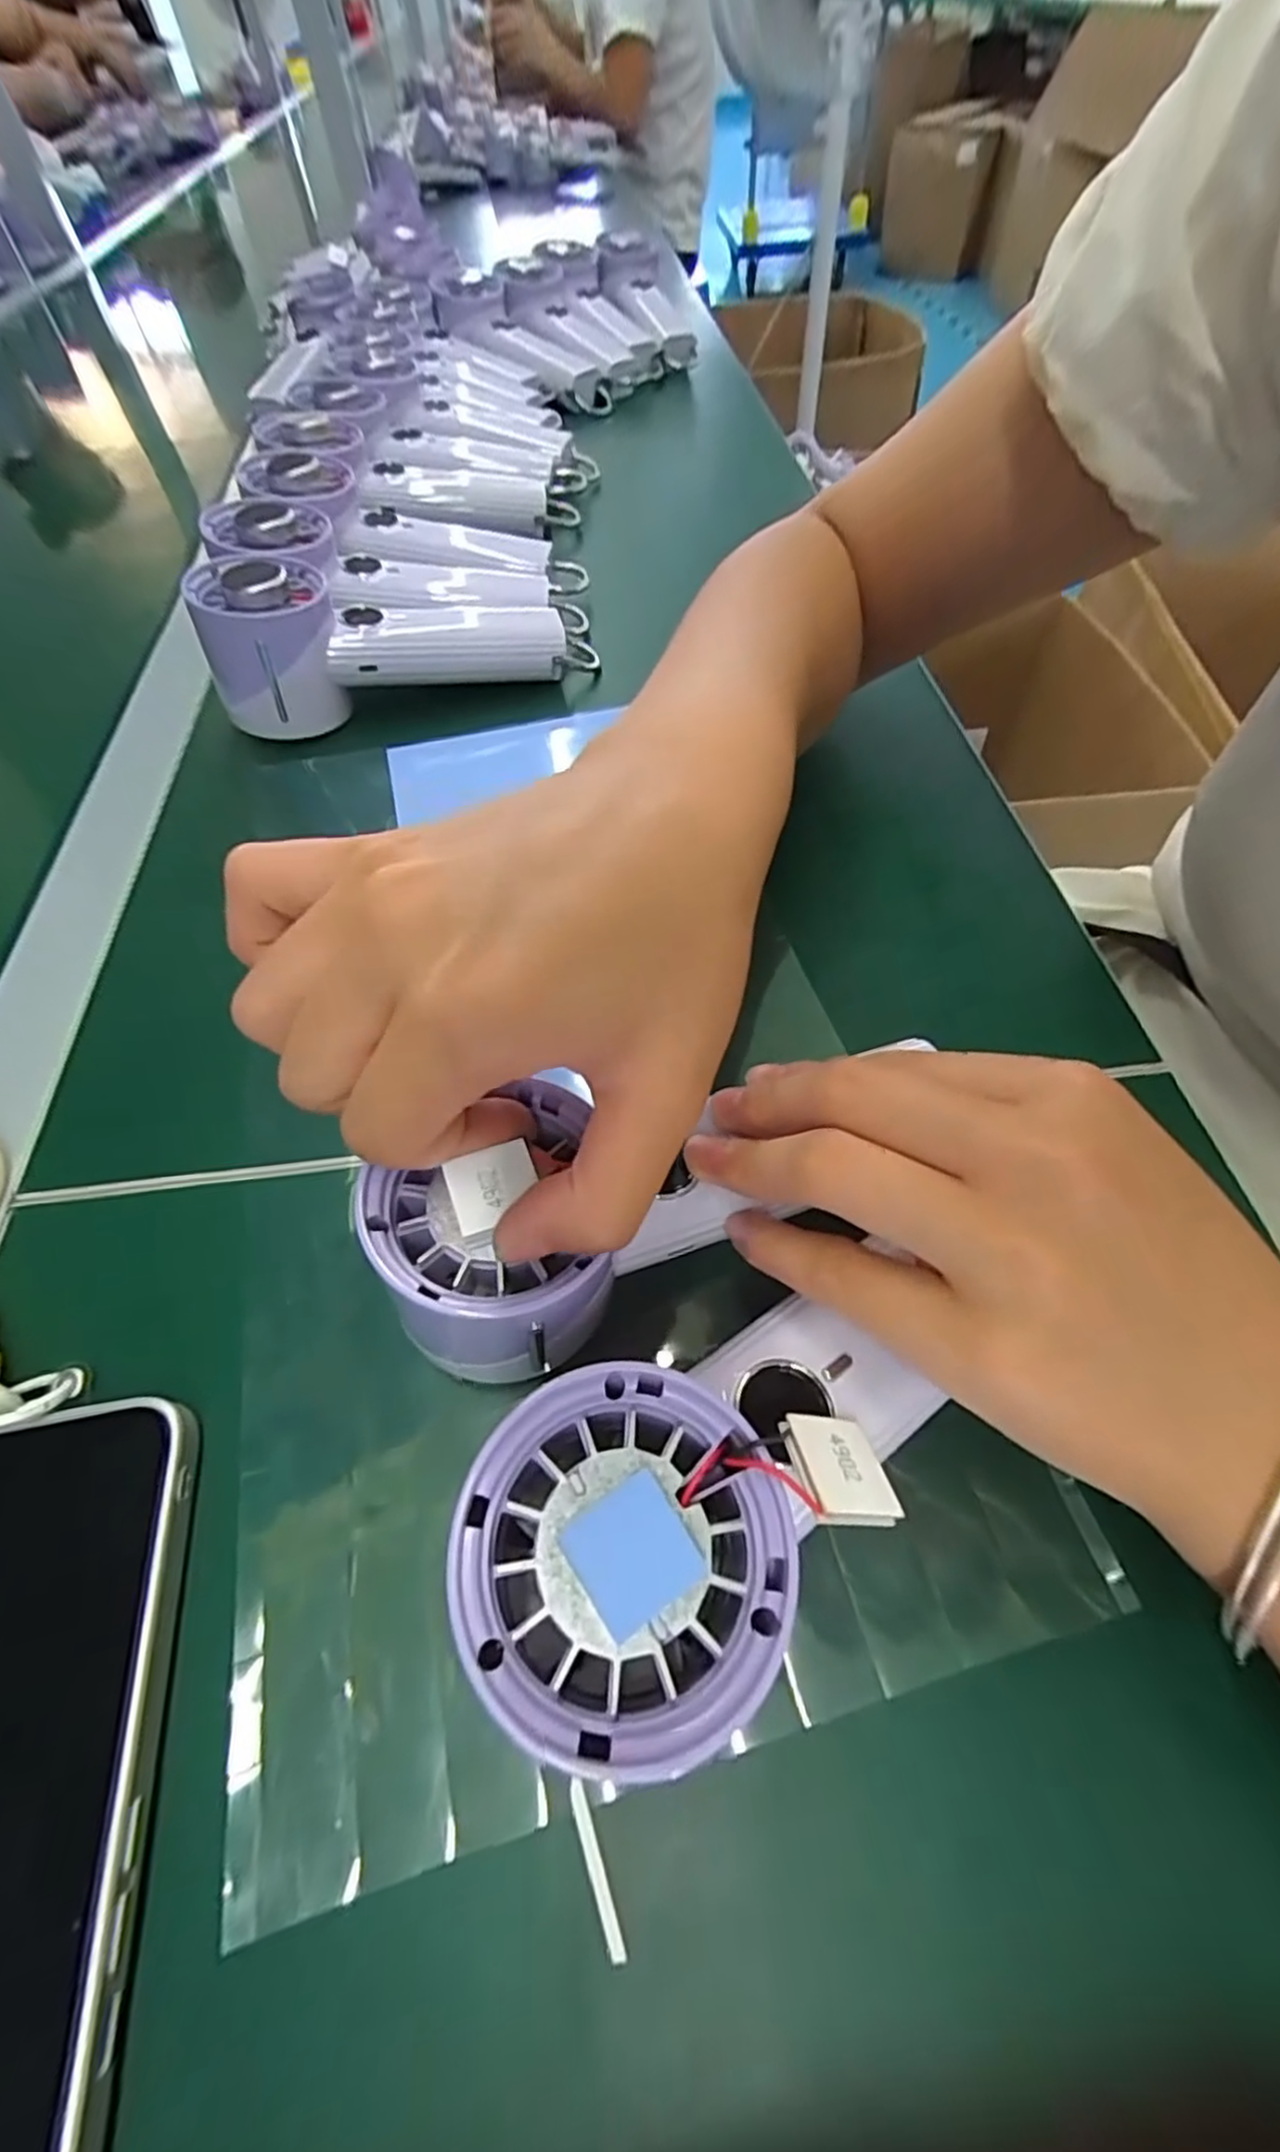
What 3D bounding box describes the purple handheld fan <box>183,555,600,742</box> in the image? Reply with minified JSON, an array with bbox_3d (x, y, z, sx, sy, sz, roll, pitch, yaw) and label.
[{"bbox_3d":[-0.118,-0.224,0.361,0.186,0.065,0.057,-18,58,-8],"label":"purple handheld fan"}]

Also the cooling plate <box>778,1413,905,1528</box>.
[{"bbox_3d":[0.041,0.081,0.150,0.021,0.004,0.023,10,31,-19],"label":"cooling plate"}]

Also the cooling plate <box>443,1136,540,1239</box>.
[{"bbox_3d":[-0.034,0.026,0.170,0.020,0.004,0.018,-20,58,-9],"label":"cooling plate"}]

